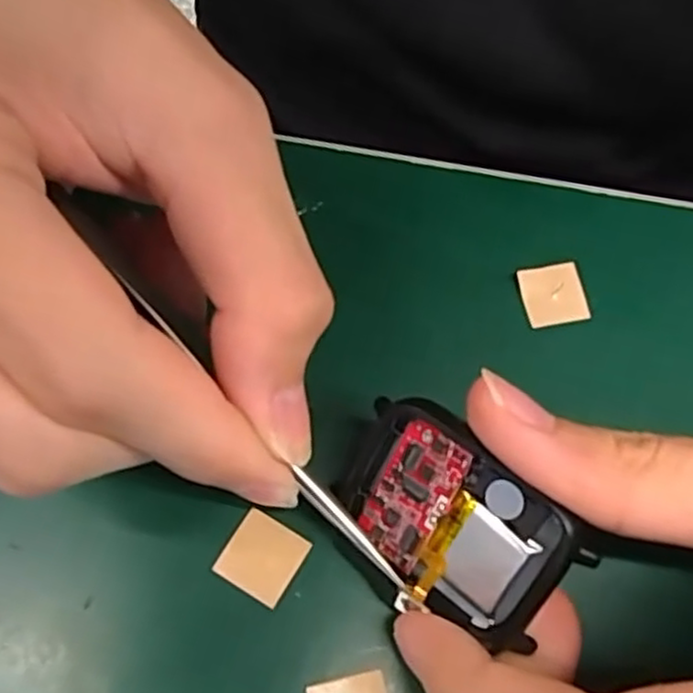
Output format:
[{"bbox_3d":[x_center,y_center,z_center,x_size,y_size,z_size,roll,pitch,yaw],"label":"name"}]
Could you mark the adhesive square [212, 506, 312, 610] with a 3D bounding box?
[{"bbox_3d":[-0.018,0.043,0.149,0.015,0.004,0.015,29,69,9],"label":"adhesive square"}]

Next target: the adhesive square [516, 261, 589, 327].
[{"bbox_3d":[0.051,-0.013,0.179,0.015,0.004,0.015,-9,75,-5],"label":"adhesive square"}]

